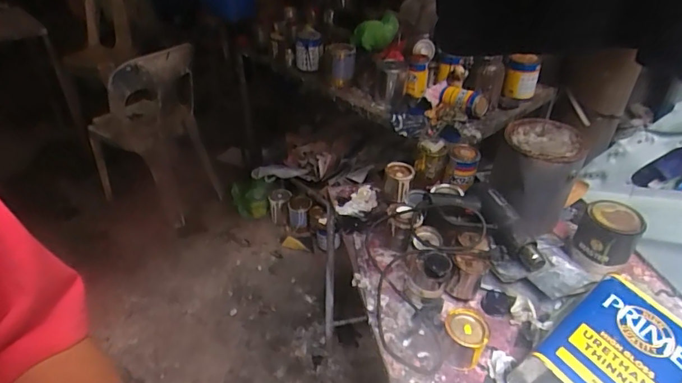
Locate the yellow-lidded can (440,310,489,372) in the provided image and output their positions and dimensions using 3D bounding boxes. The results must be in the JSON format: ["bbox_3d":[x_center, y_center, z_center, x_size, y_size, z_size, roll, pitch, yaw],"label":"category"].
[{"bbox_3d":[0.208,0.250,0.758,0.072,0.070,0.072,1,35,3],"label":"yellow-lidded can"}]

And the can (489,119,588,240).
[{"bbox_3d":[0.413,-0.026,0.968,0.182,0.190,0.163,-28,43,-33],"label":"can"}]

